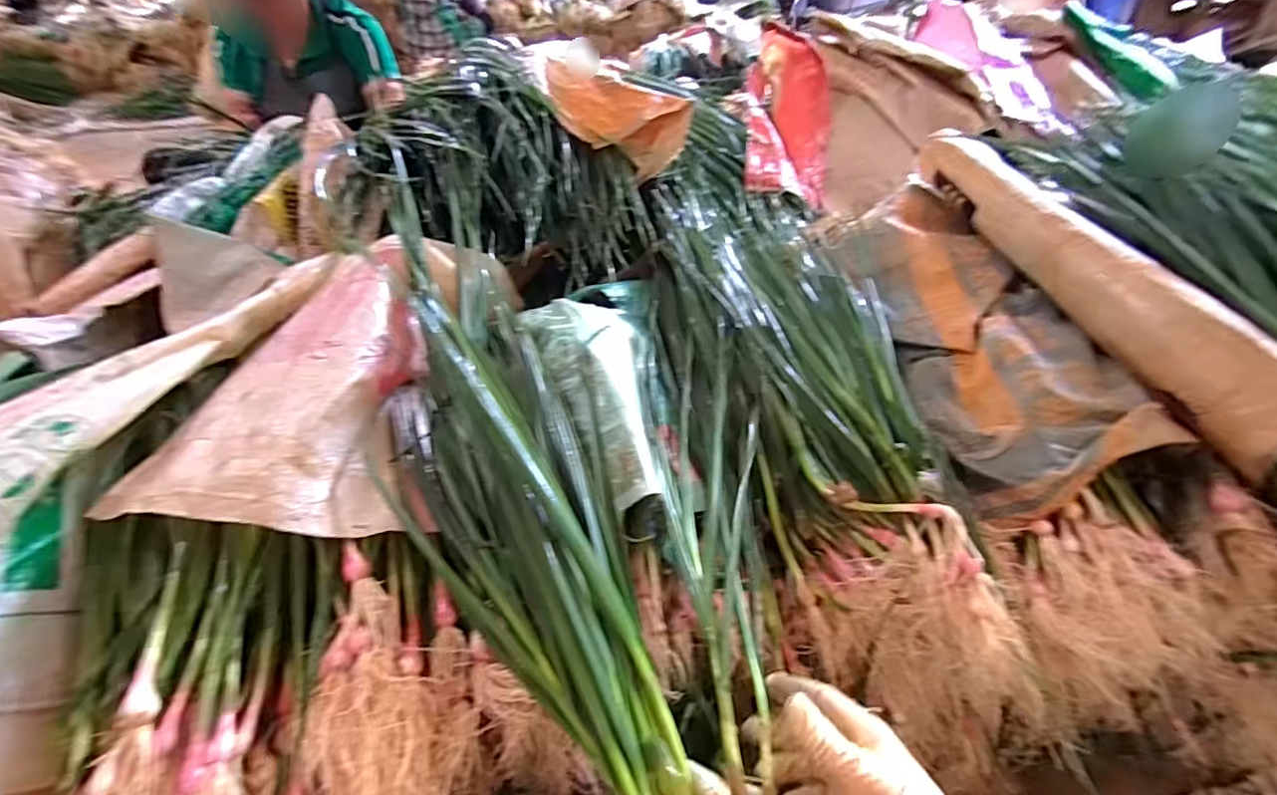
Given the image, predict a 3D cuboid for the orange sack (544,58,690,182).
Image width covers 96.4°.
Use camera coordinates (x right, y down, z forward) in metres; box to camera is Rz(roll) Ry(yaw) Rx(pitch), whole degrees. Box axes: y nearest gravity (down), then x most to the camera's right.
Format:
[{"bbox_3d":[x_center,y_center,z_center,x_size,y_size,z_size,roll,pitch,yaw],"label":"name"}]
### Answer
[{"bbox_3d":[-0.045,-0.387,0.780,0.243,0.087,0.145,23,45,24],"label":"orange sack"}]

